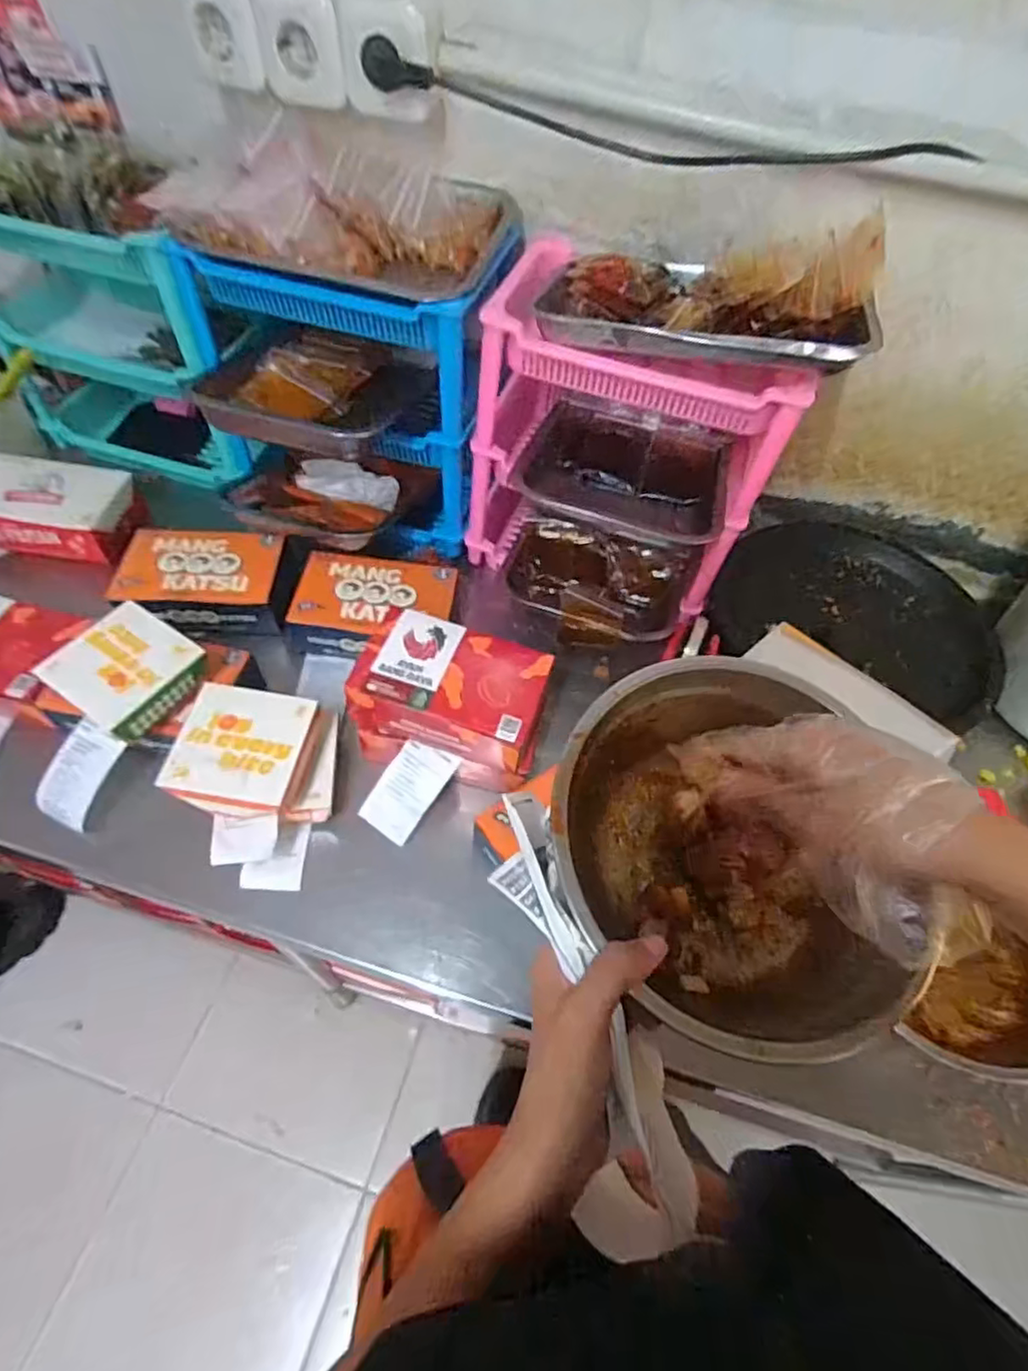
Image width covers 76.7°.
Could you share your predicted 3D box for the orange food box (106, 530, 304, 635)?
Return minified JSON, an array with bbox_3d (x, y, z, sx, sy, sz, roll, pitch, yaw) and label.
[{"bbox_3d":[-0.353,-0.123,0.763,0.189,0.049,0.115,2,56,-3],"label":"orange food box"}]

